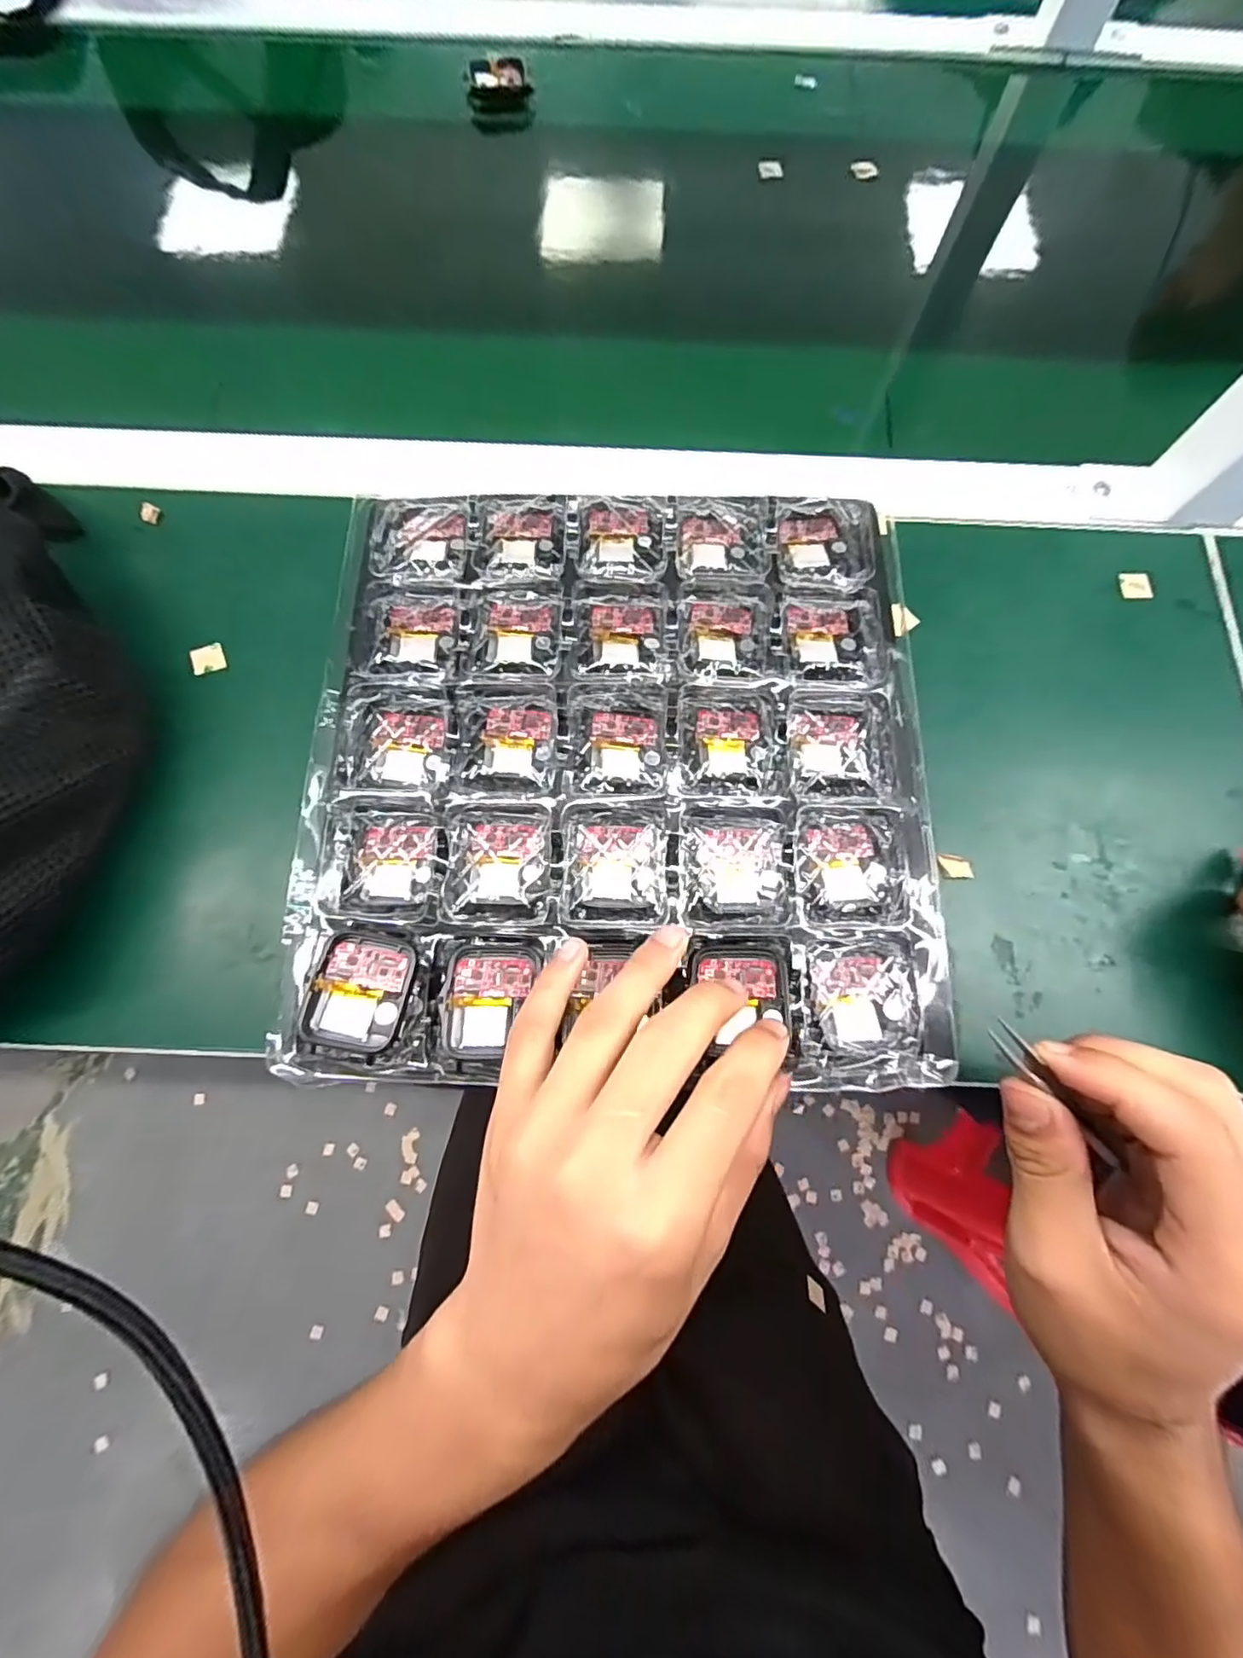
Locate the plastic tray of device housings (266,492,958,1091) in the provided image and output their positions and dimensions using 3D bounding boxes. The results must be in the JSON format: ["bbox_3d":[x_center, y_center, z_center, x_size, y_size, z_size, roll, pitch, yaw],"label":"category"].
[{"bbox_3d":[-0.001,-0.036,0.270,0.264,0.019,0.274,-1,74,-1],"label":"plastic tray of device housings"}]

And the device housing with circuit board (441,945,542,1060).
[{"bbox_3d":[-0.052,0.068,0.236,0.031,0.011,0.042,6,74,1],"label":"device housing with circuit board"}]

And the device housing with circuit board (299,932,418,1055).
[{"bbox_3d":[-0.101,0.063,0.233,0.036,0.006,0.042,10,74,2],"label":"device housing with circuit board"}]

